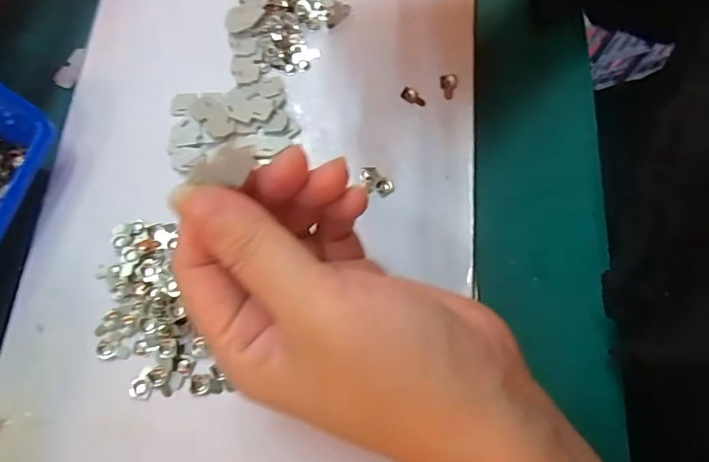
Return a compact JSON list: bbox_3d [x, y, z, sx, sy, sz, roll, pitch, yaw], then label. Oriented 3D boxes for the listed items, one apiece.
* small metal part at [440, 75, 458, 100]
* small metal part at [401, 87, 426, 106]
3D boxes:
[{"bbox_3d":[0.048,-0.074,0.257,0.008,0.004,0.013,-8,72,0],"label":"small metal part"},{"bbox_3d":[0.030,-0.068,0.257,0.014,0.004,0.007,38,77,13],"label":"small metal part"}]

